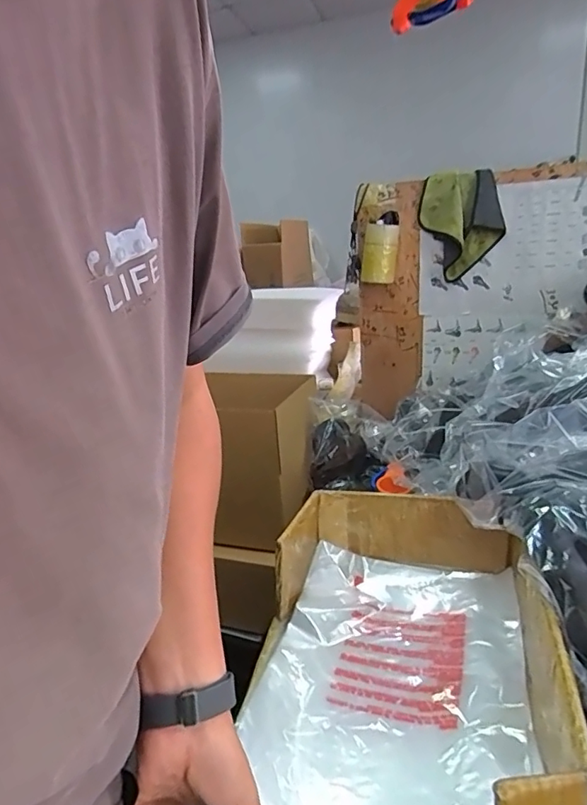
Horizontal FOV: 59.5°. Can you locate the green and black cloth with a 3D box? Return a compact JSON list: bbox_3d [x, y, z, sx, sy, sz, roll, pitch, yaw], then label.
[{"bbox_3d":[0.396,-0.428,1.205,0.178,0.244,0.057,-21,9,24],"label":"green and black cloth"}]

